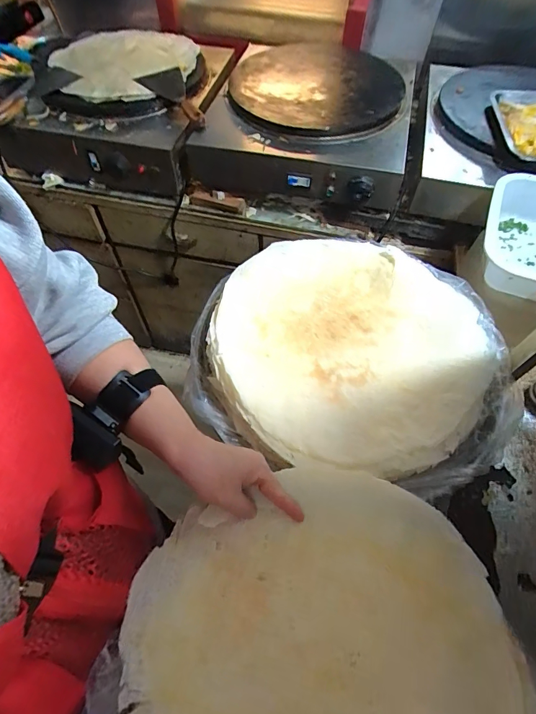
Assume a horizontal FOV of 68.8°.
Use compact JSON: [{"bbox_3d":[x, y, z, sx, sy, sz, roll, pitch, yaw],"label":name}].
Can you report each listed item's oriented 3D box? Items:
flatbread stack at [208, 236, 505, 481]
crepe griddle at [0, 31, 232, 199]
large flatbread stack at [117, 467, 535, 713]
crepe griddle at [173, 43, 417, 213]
[{"bbox_3d":[0.112,-0.025,0.519,0.362,0.050,0.358,8,61,5],"label":"flatbread stack"},{"bbox_3d":[-0.342,-0.635,0.971,0.398,0.156,0.468,8,59,6],"label":"crepe griddle"},{"bbox_3d":[0.053,0.307,0.334,0.340,0.043,0.383,-9,61,-5],"label":"large flatbread stack"},{"bbox_3d":[0.072,-0.579,0.909,0.514,0.160,0.451,14,59,9],"label":"crepe griddle"}]

